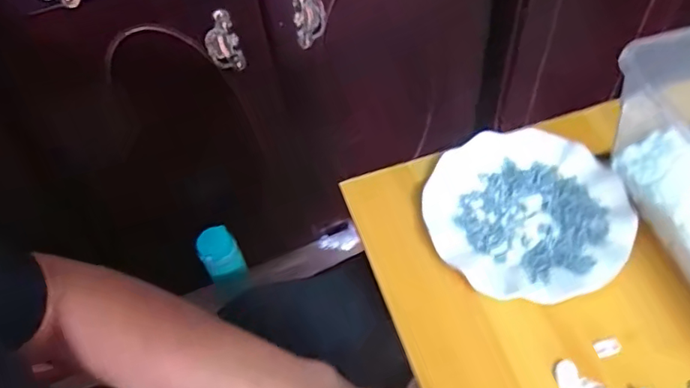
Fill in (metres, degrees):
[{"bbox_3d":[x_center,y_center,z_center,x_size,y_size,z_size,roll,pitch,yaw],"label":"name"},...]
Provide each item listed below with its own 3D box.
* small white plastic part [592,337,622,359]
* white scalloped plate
[{"bbox_3d":[0.214,0.124,0.447,0.022,0.004,0.013,-18,54,-8],"label":"small white plastic part"},{"bbox_3d":[0.169,0.016,0.518,0.178,0.020,0.181,-3,53,4],"label":"white scalloped plate"}]

